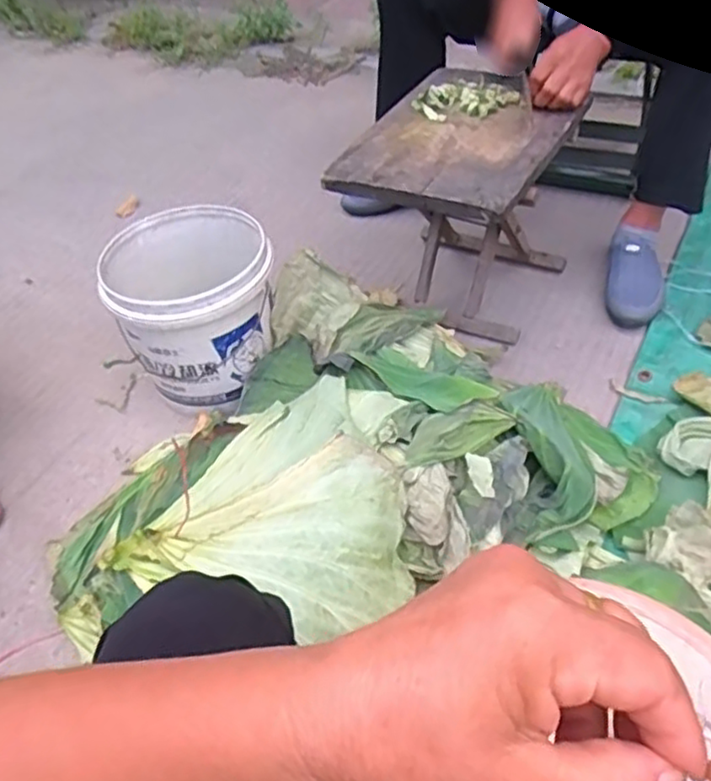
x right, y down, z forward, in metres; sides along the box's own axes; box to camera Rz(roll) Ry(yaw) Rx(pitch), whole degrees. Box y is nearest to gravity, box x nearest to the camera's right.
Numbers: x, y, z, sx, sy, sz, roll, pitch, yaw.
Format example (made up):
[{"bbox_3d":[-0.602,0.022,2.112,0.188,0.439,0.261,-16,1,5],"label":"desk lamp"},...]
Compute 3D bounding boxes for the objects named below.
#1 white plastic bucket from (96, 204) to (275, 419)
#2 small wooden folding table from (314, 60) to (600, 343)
[{"bbox_3d":[-0.261,-0.137,1.129,0.245,0.221,0.254,-4,46,4],"label":"white plastic bucket"},{"bbox_3d":[0.191,-0.305,1.213,0.301,0.355,0.402,19,52,23],"label":"small wooden folding table"}]

